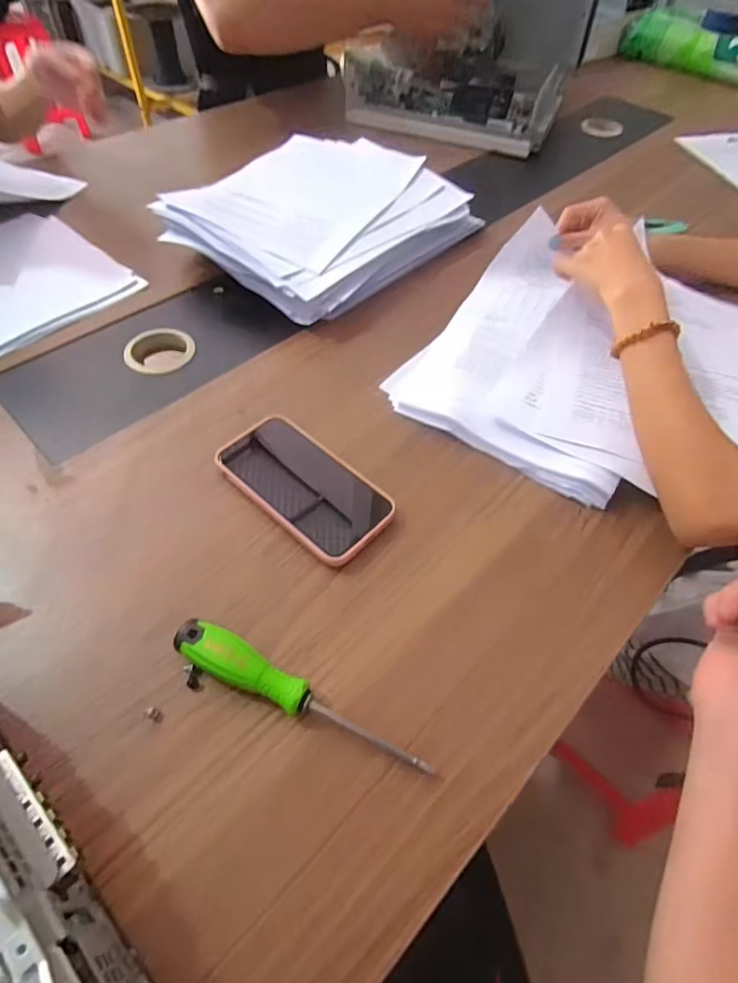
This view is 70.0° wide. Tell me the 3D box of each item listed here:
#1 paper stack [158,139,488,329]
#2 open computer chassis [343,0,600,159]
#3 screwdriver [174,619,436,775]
[{"bbox_3d":[-0.061,-0.350,0.667,0.303,0.052,0.350,35,60,21],"label":"paper stack"},{"bbox_3d":[0.199,-0.805,0.936,0.344,0.163,0.444,23,56,14],"label":"open computer chassis"},{"bbox_3d":[-0.047,0.134,0.337,0.176,0.028,0.026,24,57,14],"label":"screwdriver"}]

